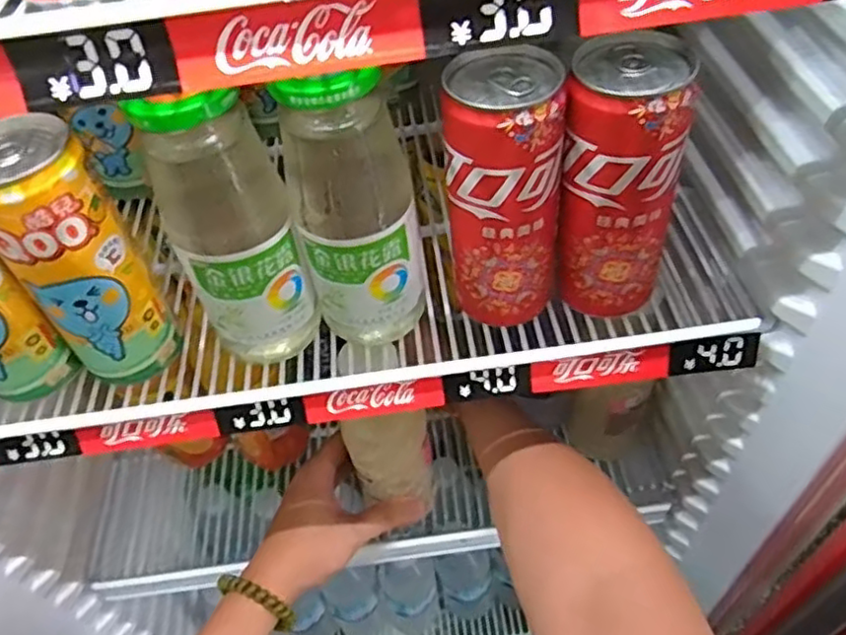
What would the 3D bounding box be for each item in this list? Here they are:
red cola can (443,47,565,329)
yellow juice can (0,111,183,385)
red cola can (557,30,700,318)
[{"bbox_3d":[0.042,-0.062,0.346,0.053,0.137,0.053,-2,51,5],"label":"red cola can"},{"bbox_3d":[-0.176,-0.029,0.346,0.051,0.138,0.053,-31,54,-18],"label":"yellow juice can"},{"bbox_3d":[0.099,-0.066,0.343,0.053,0.136,0.050,4,52,10],"label":"red cola can"}]

